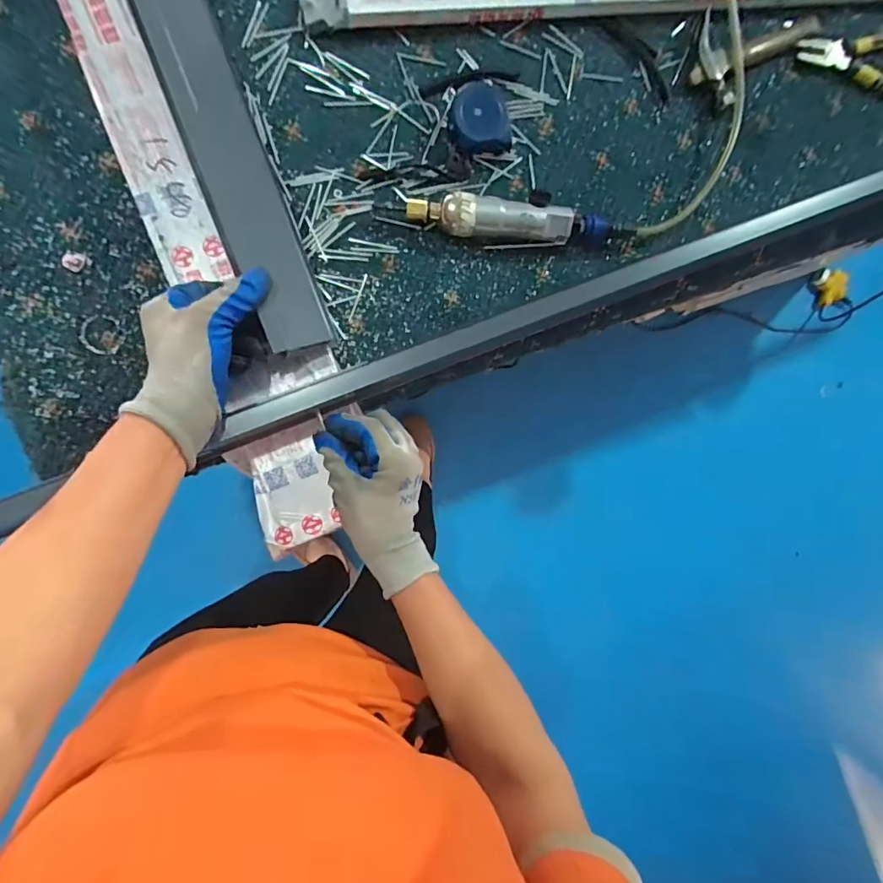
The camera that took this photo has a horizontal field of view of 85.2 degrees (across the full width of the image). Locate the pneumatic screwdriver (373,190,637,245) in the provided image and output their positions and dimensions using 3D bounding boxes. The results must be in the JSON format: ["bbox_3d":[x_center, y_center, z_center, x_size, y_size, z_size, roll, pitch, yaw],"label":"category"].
[{"bbox_3d":[0.070,-0.240,0.523,0.270,0.047,0.041,-1,92,-10],"label":"pneumatic screwdriver"}]

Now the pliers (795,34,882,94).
[{"bbox_3d":[0.546,-0.479,0.613,0.196,0.018,0.081,-7,93,-9],"label":"pliers"}]

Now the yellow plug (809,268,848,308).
[{"bbox_3d":[1.139,-0.454,1.408,0.077,0.058,0.116,-4,91,-10],"label":"yellow plug"}]

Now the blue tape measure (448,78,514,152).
[{"bbox_3d":[0.041,-0.350,0.520,0.065,0.042,0.066,0,92,-10],"label":"blue tape measure"}]

